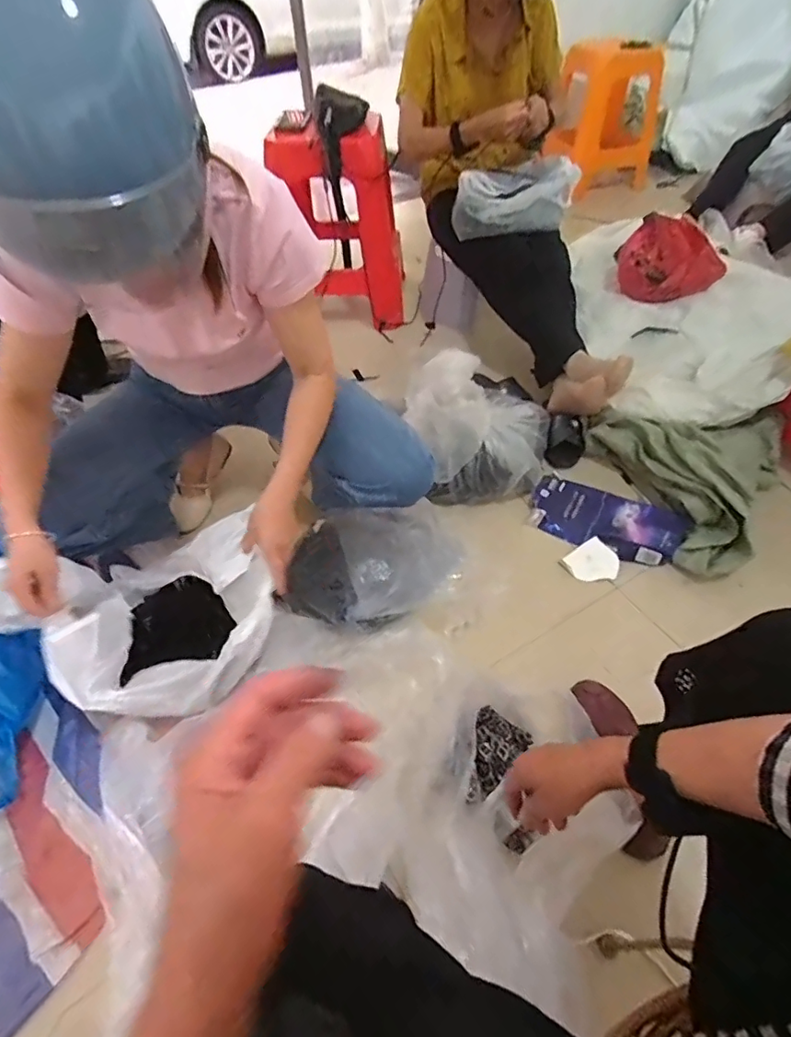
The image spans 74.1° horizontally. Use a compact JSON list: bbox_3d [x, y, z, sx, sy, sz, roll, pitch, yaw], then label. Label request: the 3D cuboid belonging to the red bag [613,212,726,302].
[{"bbox_3d":[0.678,-0.641,1.314,0.179,0.141,0.233,-1,49,1],"label":"red bag"}]

